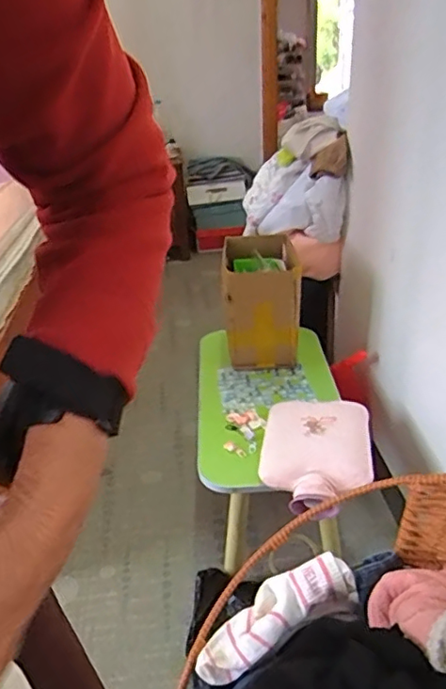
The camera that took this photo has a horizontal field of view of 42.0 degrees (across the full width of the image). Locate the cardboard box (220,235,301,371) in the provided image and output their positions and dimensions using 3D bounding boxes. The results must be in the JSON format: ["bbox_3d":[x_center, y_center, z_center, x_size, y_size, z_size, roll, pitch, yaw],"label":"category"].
[{"bbox_3d":[0.088,-0.098,1.381,0.169,0.242,0.280,-3,28,2],"label":"cardboard box"}]

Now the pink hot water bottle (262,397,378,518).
[{"bbox_3d":[0.164,0.187,1.038,0.193,0.036,0.293,2,28,10],"label":"pink hot water bottle"}]

